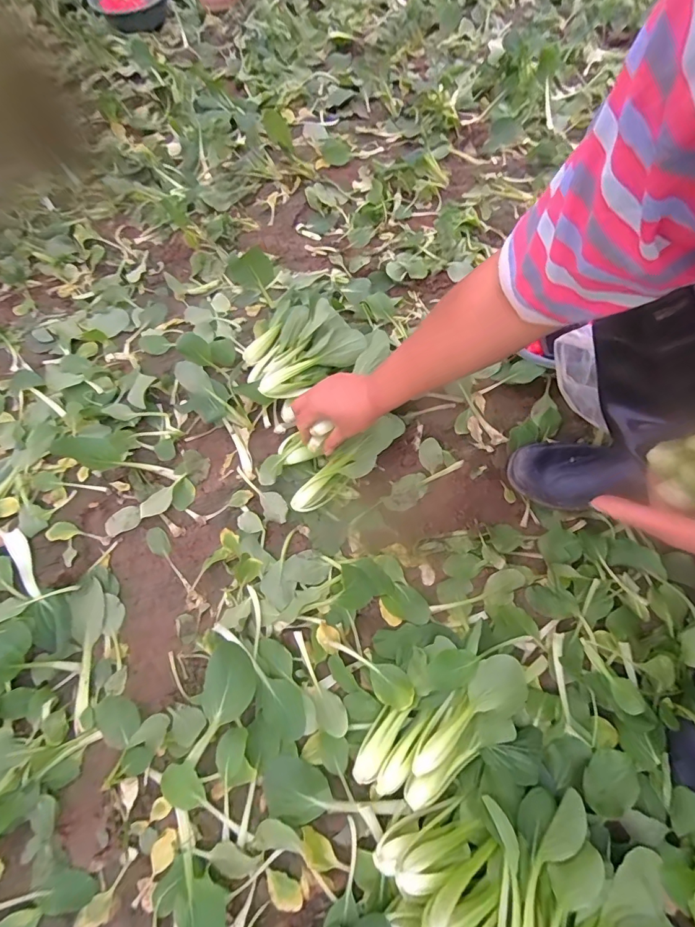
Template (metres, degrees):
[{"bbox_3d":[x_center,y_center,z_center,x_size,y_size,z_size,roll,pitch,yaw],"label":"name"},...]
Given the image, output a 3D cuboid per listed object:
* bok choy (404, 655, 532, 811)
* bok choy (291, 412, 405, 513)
[{"bbox_3d":[0.131,0.295,0.480,0.182,0.039,0.072,-38,65,-16],"label":"bok choy"},{"bbox_3d":[0.004,0.001,0.642,0.206,0.038,0.058,-39,68,-14],"label":"bok choy"}]

